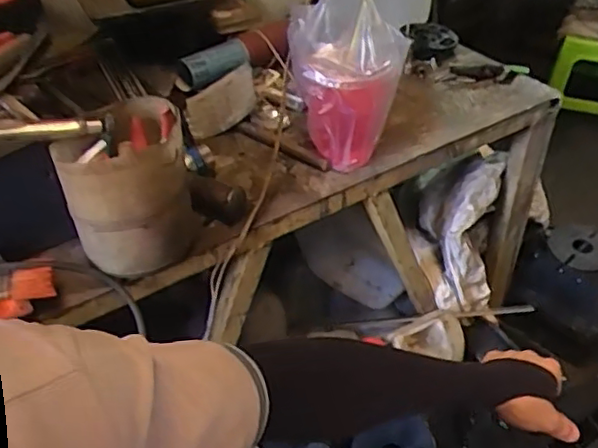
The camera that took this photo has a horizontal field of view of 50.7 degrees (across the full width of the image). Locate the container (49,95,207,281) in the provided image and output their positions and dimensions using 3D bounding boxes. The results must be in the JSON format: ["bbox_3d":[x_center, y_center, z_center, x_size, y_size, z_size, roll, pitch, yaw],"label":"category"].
[{"bbox_3d":[-0.168,-0.033,0.650,0.104,0.136,0.132,18,43,22],"label":"container"}]

